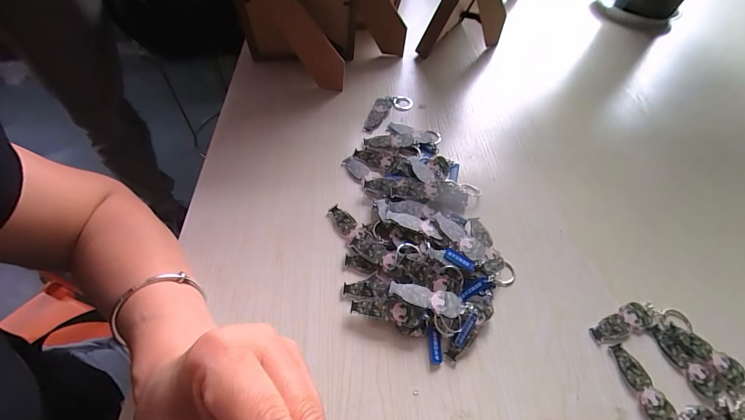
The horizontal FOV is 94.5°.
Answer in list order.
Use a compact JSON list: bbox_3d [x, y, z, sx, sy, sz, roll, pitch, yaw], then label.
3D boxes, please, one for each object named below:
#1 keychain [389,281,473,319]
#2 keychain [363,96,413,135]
[{"bbox_3d":[0.047,0.075,0.285,0.066,0.010,0.021,8,54,3],"label":"keychain"},{"bbox_3d":[0.016,-0.131,0.448,0.030,0.013,0.088,37,60,22],"label":"keychain"}]

